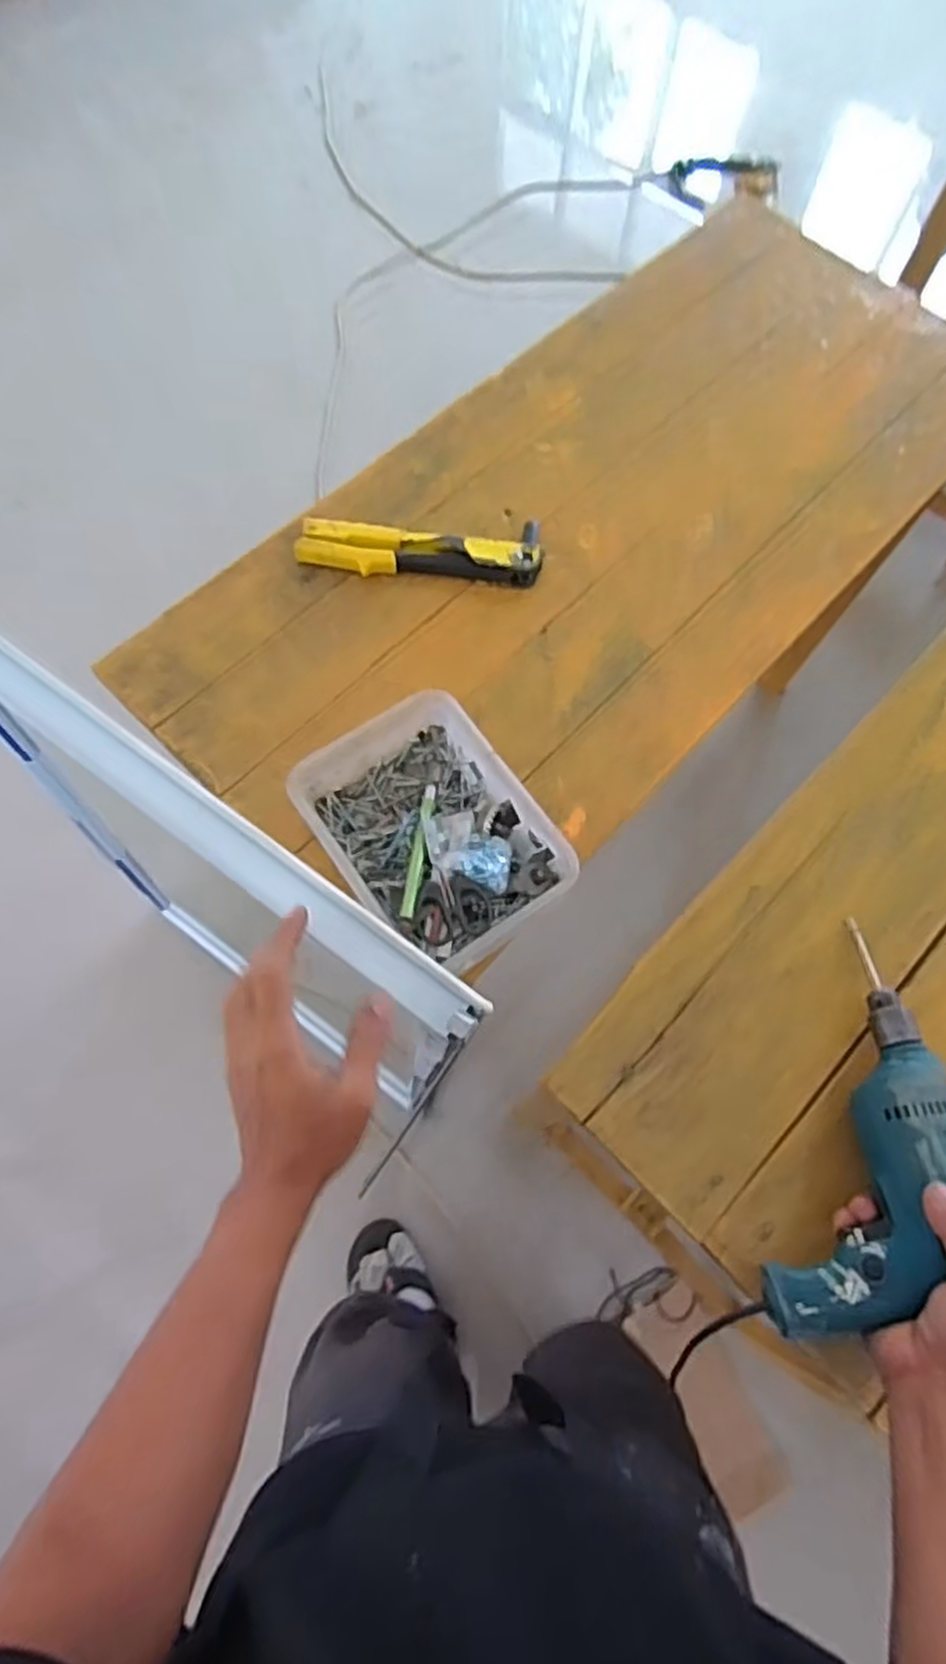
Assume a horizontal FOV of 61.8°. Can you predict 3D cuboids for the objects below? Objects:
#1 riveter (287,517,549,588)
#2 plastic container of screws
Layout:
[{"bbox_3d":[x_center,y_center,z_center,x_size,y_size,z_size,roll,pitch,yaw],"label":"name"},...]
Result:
[{"bbox_3d":[-0.054,-0.290,0.815,0.247,0.036,0.069,0,67,-2],"label":"riveter"},{"bbox_3d":[-0.036,-0.001,0.691,0.165,0.054,0.227,-33,72,-15],"label":"plastic container of screws"}]

